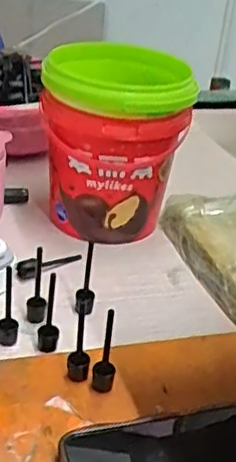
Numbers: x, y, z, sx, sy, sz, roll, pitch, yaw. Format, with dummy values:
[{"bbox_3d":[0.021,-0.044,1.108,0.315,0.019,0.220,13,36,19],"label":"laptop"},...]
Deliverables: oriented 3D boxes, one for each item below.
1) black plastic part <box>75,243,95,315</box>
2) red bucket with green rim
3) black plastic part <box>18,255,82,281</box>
[{"bbox_3d":[-0.024,0.038,0.478,0.015,0.063,0.010,5,31,-4],"label":"black plastic part"},{"bbox_3d":[-0.008,-0.083,0.591,0.123,0.152,0.137,2,31,-8],"label":"red bucket with green rim"},{"bbox_3d":[-0.058,0.028,0.534,0.063,0.018,0.010,-20,39,-37],"label":"black plastic part"}]

